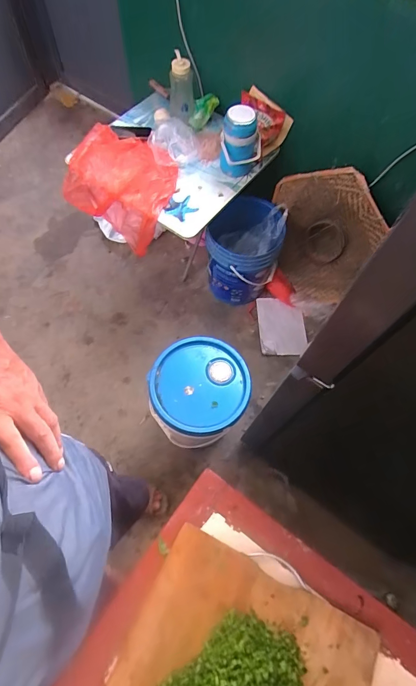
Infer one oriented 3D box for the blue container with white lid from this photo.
[{"bbox_3d":[0.124,-0.760,1.362,0.127,0.211,0.107,-40,72,-19],"label":"blue container with white lid"}]

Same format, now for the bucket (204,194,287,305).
[{"bbox_3d":[0.158,-0.414,1.655,0.310,0.367,0.351,5,64,0],"label":"bucket"}]

